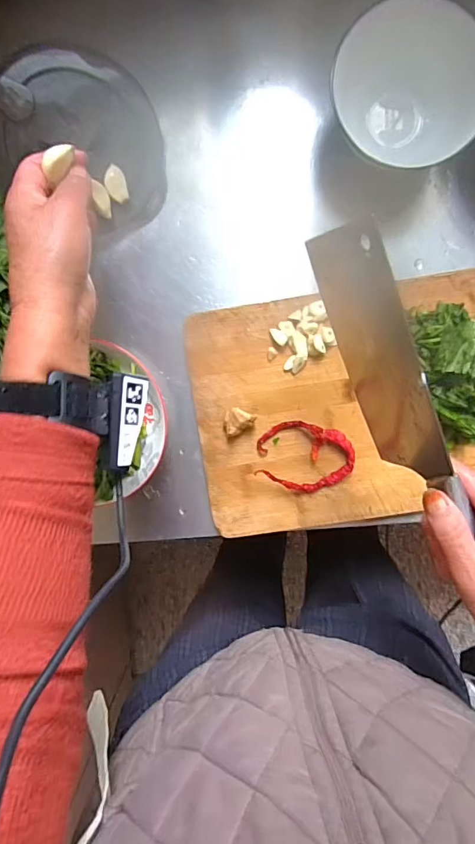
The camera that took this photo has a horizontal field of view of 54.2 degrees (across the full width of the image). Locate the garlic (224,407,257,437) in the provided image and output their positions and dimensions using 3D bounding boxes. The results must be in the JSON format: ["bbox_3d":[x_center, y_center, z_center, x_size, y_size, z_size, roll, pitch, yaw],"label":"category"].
[{"bbox_3d":[-0.001,-0.002,0.432,0.030,0.017,0.022,-37,94,3],"label":"garlic"}]

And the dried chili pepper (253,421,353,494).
[{"bbox_3d":[0.064,0.035,0.435,0.090,0.018,0.065,13,95,-1],"label":"dried chili pepper"}]

